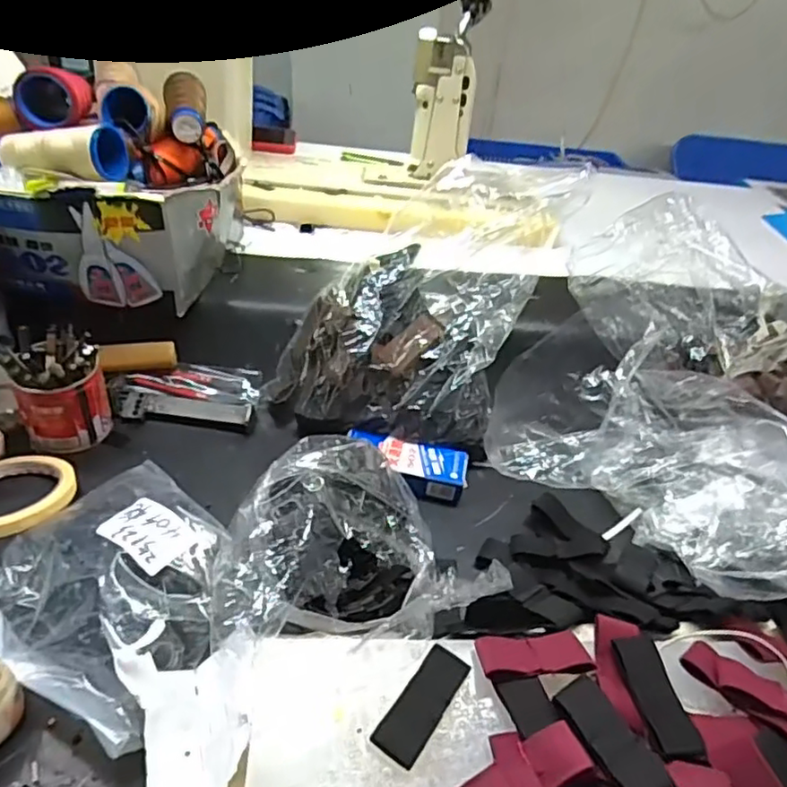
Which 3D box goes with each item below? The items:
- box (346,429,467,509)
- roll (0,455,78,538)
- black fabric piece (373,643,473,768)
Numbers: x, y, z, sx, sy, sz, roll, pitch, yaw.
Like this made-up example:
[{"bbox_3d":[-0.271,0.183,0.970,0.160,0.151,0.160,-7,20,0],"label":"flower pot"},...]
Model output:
[{"bbox_3d":[0.012,0.063,0.531,0.098,0.030,0.045,10,39,2],"label":"box"},{"bbox_3d":[-0.281,0.071,0.447,0.088,0.012,0.089,5,39,-4],"label":"roll"},{"bbox_3d":[0.016,0.168,0.339,0.024,0.006,0.065,27,43,22],"label":"black fabric piece"}]

